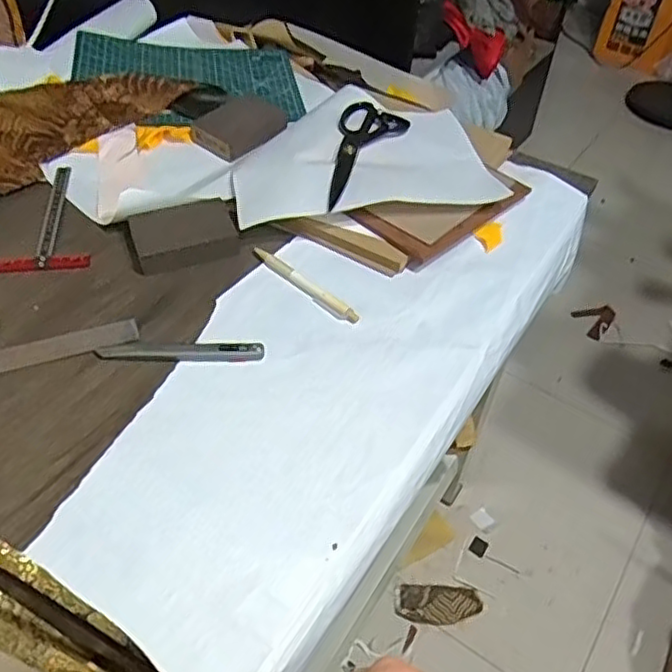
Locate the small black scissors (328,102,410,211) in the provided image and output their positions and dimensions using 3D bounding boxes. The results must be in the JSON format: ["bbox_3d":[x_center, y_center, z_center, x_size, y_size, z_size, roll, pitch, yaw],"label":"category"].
[{"bbox_3d":[0.040,-0.215,0.746,0.079,0.017,0.222,6,46,2],"label":"small black scissors"}]

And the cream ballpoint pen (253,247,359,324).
[{"bbox_3d":[-0.033,-0.052,0.636,0.137,0.010,0.014,37,55,27],"label":"cream ballpoint pen"}]

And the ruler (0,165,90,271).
[{"bbox_3d":[-0.299,-0.128,0.691,0.084,0.007,0.168,-5,47,-8],"label":"ruler"}]

